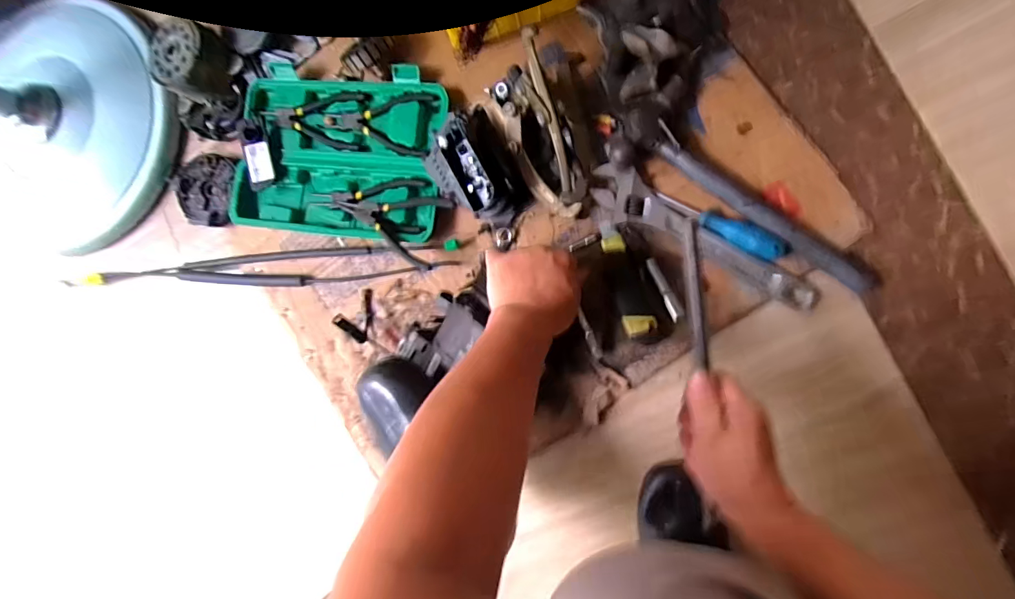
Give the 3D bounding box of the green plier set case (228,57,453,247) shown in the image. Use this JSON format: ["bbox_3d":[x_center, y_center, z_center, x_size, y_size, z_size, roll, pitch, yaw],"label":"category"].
[{"bbox_3d":[-0.230,-0.201,0.610,0.312,0.033,0.227,7,92,8],"label":"green plier set case"}]

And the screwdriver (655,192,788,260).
[{"bbox_3d":[0.249,-0.090,0.525,0.152,0.023,0.030,30,95,7],"label":"screwdriver"}]

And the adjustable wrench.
[{"bbox_3d":[0.230,-0.070,0.534,0.291,0.016,0.056,35,95,7],"label":"adjustable wrench"}]

